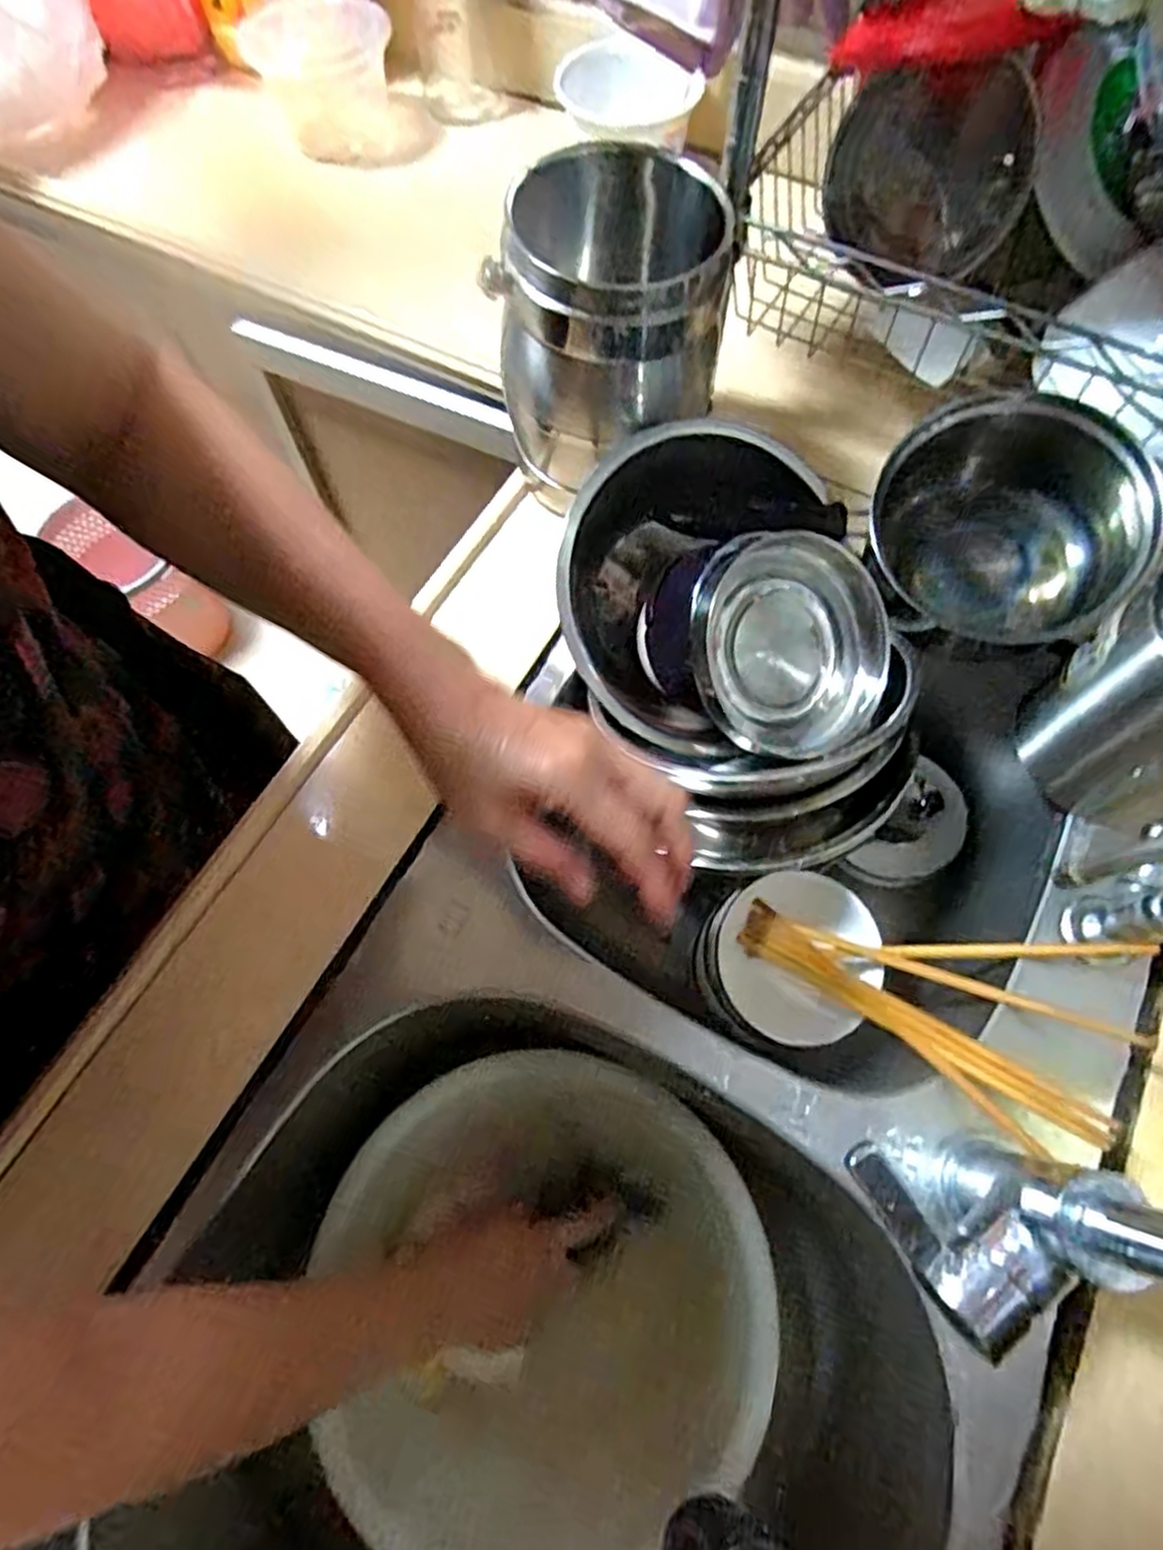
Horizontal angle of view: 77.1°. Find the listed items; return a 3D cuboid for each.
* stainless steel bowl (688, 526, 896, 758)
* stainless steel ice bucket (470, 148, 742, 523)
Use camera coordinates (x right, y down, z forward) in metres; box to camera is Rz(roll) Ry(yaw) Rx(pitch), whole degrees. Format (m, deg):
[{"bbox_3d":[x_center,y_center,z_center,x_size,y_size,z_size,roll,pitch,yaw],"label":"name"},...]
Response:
[{"bbox_3d":[0.131,-0.080,0.453,0.126,0.034,0.126,1,104,2],"label":"stainless steel bowl"},{"bbox_3d":[0.017,-0.281,0.482,0.132,0.165,0.131,0,67,1],"label":"stainless steel ice bucket"}]

